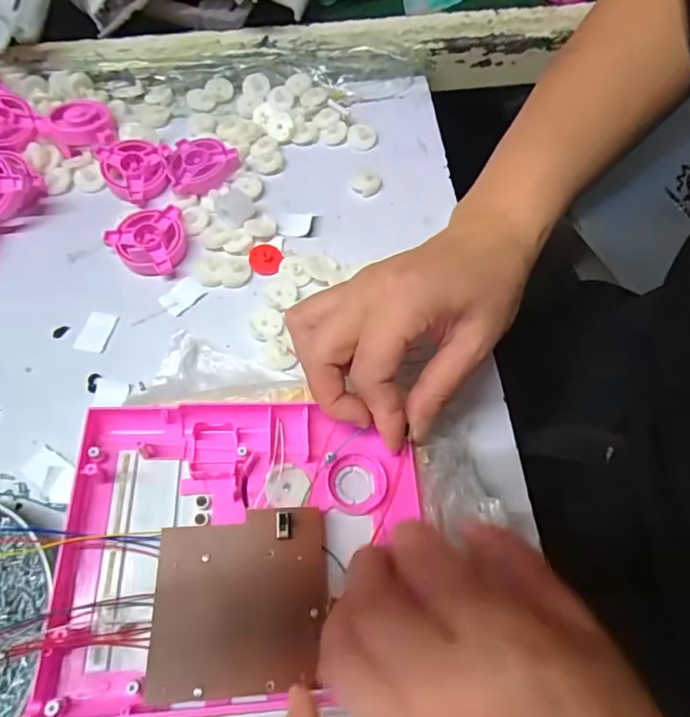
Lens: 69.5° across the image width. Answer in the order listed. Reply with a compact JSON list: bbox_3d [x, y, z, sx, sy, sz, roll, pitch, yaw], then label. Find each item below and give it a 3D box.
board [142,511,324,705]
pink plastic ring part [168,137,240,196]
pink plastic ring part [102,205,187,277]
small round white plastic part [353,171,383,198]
[{"bbox_3d":[-0.045,0.105,0.219,0.073,0.004,0.071,-2,61,-6],"label":"board"},{"bbox_3d":[-0.108,-0.152,0.381,0.051,0.015,0.050,-18,66,-6],"label":"pink plastic ring part"},{"bbox_3d":[-0.140,-0.080,0.354,0.053,0.015,0.050,-19,66,-7],"label":"pink plastic ring part"},{"bbox_3d":[0.018,-0.136,0.380,0.020,0.007,0.024,12,66,7],"label":"small round white plastic part"}]

